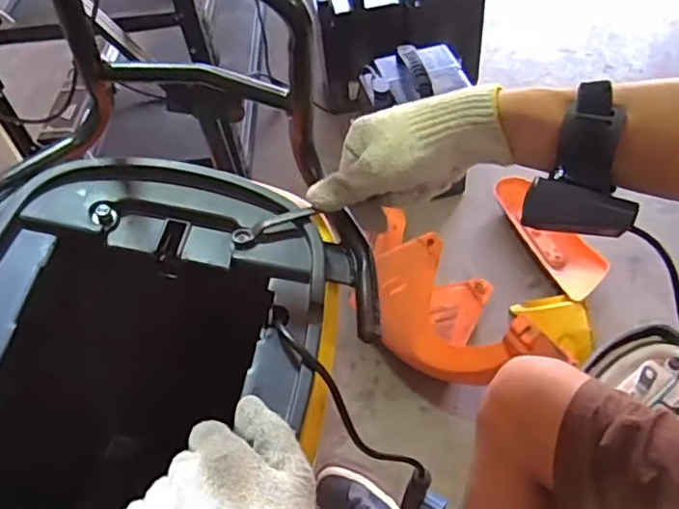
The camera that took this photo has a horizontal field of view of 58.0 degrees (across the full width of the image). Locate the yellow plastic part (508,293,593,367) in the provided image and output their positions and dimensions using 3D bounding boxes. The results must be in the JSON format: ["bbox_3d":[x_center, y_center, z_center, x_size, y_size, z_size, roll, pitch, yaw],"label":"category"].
[{"bbox_3d":[0.373,0.112,1.047,0.089,0.052,0.150,-34,55,-20],"label":"yellow plastic part"}]

